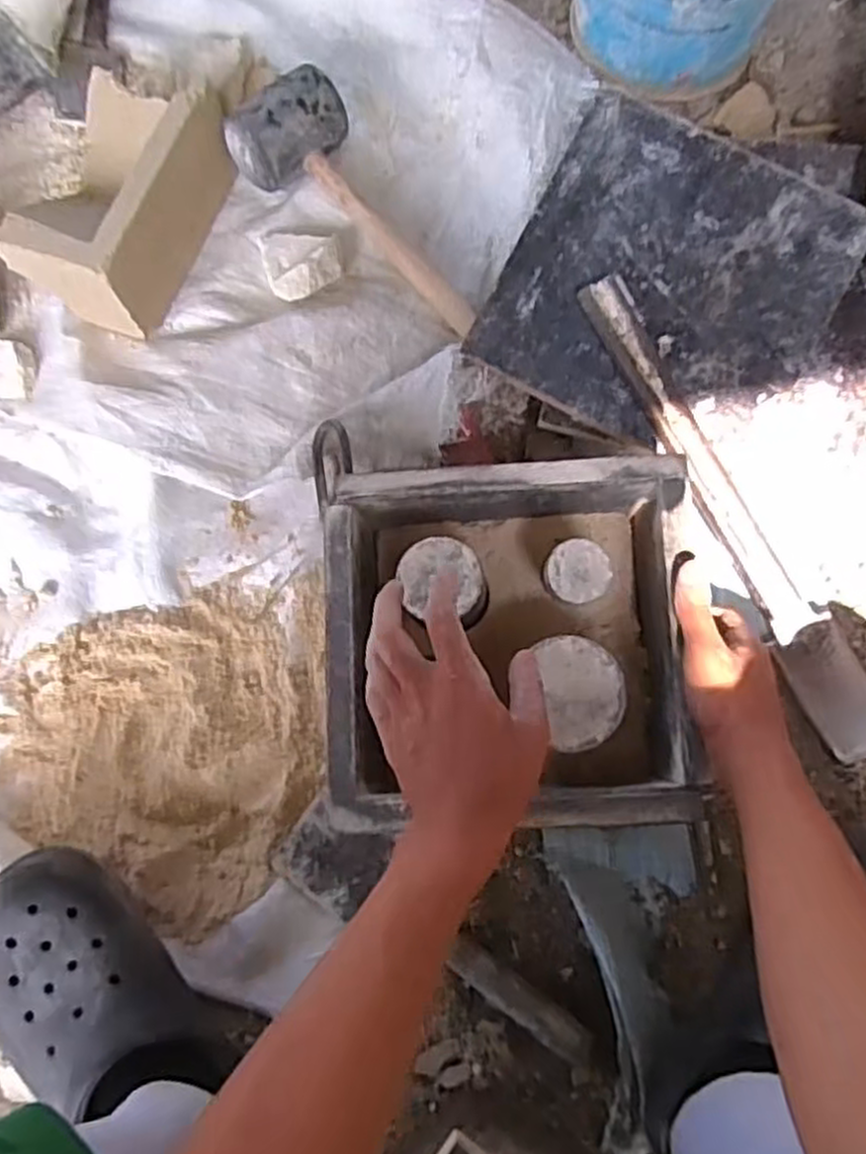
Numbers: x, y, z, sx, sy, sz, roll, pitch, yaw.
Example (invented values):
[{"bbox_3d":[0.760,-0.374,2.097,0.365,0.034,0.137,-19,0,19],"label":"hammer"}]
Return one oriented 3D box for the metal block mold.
[{"bbox_3d":[0.043,0.028,0.558,0.245,0.099,0.271,-2,82,2],"label":"metal block mold"}]

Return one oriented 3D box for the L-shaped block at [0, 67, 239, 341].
[{"bbox_3d":[-0.266,-0.324,0.655,0.115,0.088,0.199,20,83,5],"label":"L-shaped block"}]

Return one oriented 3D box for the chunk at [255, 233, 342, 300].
[{"bbox_3d":[-0.116,-0.276,0.687,0.067,0.029,0.063,0,82,2],"label":"chunk"}]

